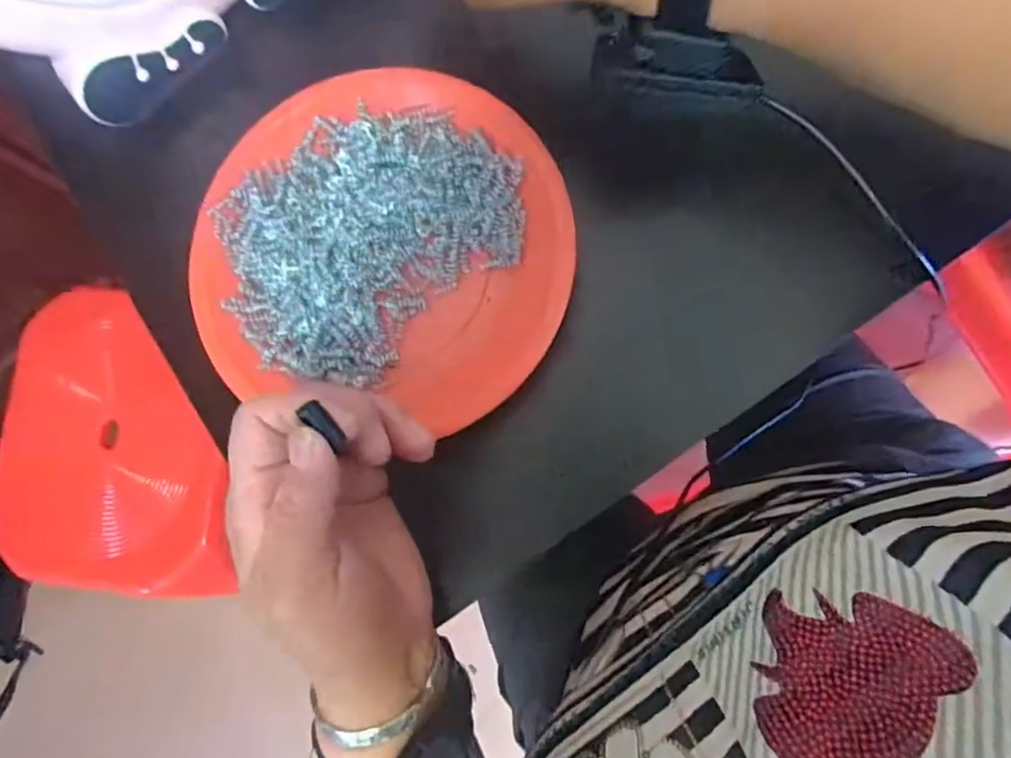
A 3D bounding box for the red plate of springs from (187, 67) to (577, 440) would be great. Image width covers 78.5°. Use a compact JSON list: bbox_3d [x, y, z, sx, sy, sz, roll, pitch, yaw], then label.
[{"bbox_3d":[-0.063,-0.071,0.324,0.191,0.026,0.171,11,84,8],"label":"red plate of springs"}]

